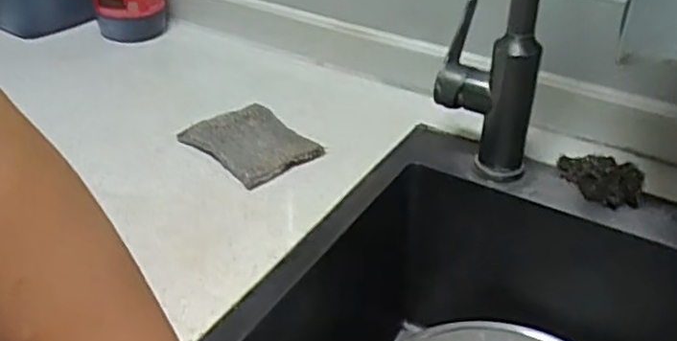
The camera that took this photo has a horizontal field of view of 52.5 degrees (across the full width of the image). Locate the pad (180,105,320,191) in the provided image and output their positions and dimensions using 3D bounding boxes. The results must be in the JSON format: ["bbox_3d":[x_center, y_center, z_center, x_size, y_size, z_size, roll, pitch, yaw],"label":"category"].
[{"bbox_3d":[-0.084,-0.030,0.665,0.090,0.011,0.120,-26,43,-34],"label":"pad"}]

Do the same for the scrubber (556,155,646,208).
[{"bbox_3d":[0.237,0.002,0.626,0.042,0.032,0.084,-11,36,-18],"label":"scrubber"}]

